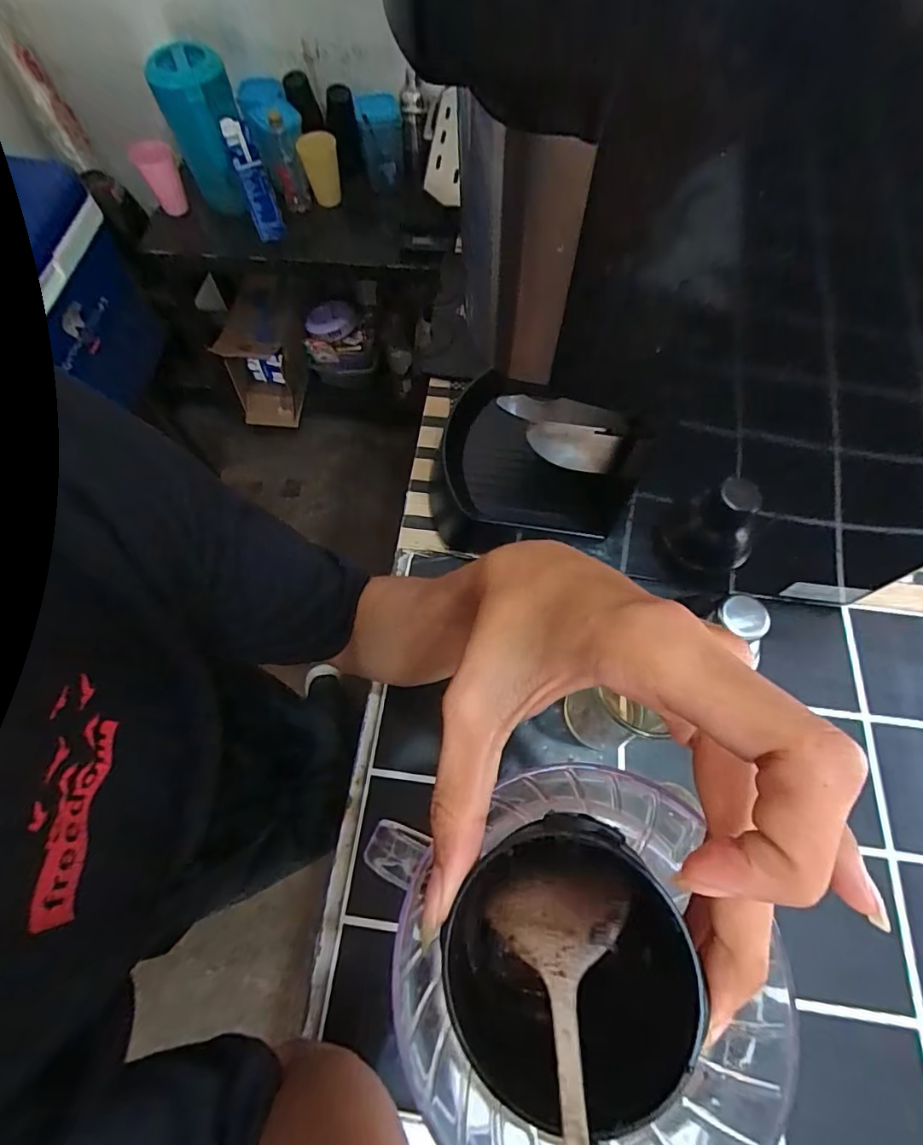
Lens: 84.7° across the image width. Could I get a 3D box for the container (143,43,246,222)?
[{"bbox_3d":[-0.489,-0.844,0.989,0.138,0.249,0.126,-20,67,-7],"label":"container"}]

